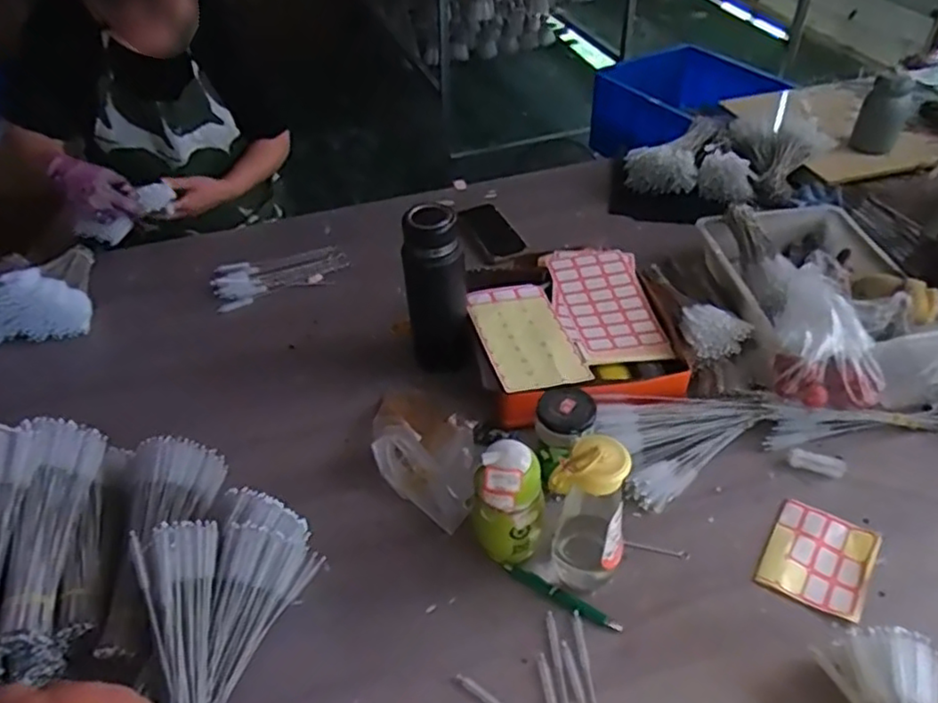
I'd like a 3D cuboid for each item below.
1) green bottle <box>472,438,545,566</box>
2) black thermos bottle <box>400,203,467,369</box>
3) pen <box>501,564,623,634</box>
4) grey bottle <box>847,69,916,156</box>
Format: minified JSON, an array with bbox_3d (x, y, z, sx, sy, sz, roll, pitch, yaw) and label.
[{"bbox_3d":[0.040,0.162,0.700,0.075,0.159,0.061,2,43,4],"label":"green bottle"},{"bbox_3d":[-0.041,-0.069,0.881,0.077,0.228,0.081,-7,43,-5],"label":"black thermos bottle"},{"bbox_3d":[0.096,0.255,0.703,0.131,0.012,0.015,24,49,25],"label":"pen"},{"bbox_3d":[0.785,-0.451,1.277,0.080,0.131,0.060,22,48,24],"label":"grey bottle"}]

